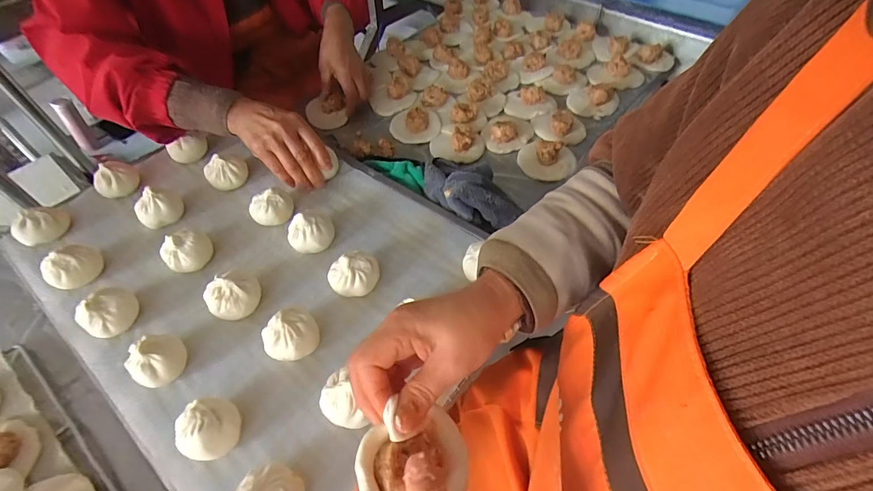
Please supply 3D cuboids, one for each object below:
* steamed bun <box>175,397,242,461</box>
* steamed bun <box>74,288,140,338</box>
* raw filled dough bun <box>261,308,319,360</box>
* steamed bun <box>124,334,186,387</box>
[{"bbox_3d":[-0.200,0.167,0.372,0.045,0.048,0.049,-1,52,2],"label":"steamed bun"},{"bbox_3d":[-0.353,0.074,0.450,0.042,0.045,0.052,25,57,20],"label":"steamed bun"},{"bbox_3d":[-0.147,0.097,0.425,0.051,0.047,0.045,-38,60,-23],"label":"raw filled dough bun"},{"bbox_3d":[-0.281,0.115,0.417,0.049,0.047,0.051,-1,52,2],"label":"steamed bun"}]

